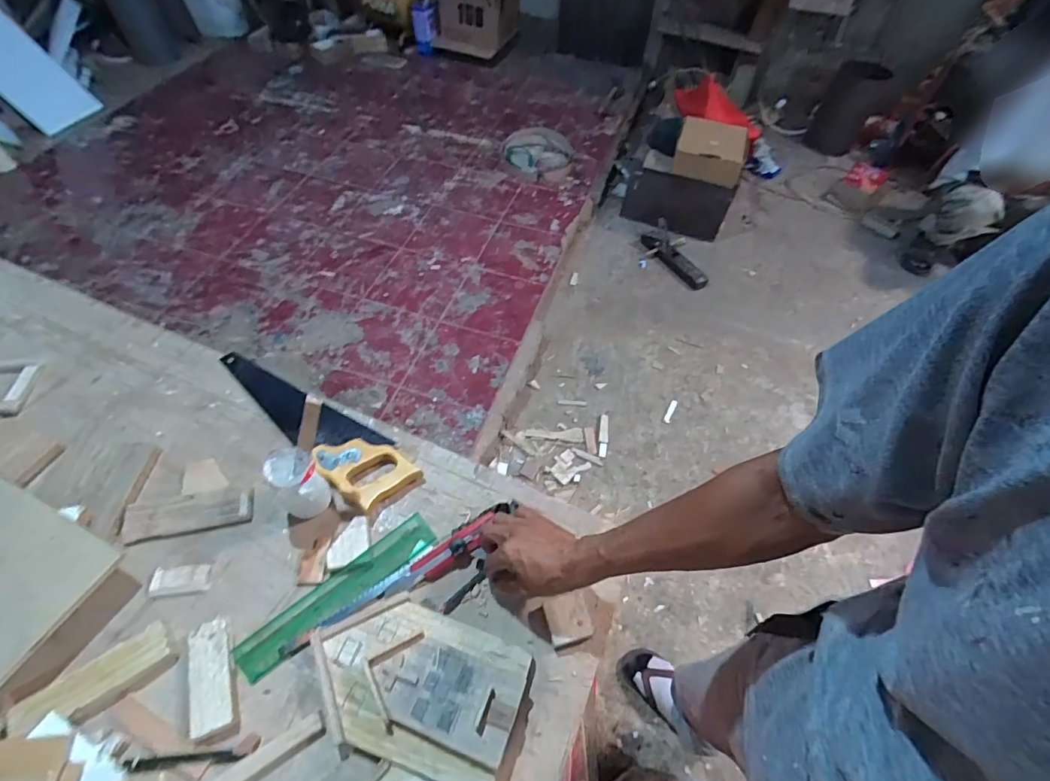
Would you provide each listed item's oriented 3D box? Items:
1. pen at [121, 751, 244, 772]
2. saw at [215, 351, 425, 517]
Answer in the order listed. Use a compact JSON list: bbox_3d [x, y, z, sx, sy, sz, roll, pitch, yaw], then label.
[{"bbox_3d":[-0.348,0.378,0.492,0.113,0.011,0.011,-2,55,-4],"label":"pen"},{"bbox_3d":[-0.331,0.035,0.738,0.409,0.019,0.095,35,61,20],"label":"saw"}]

